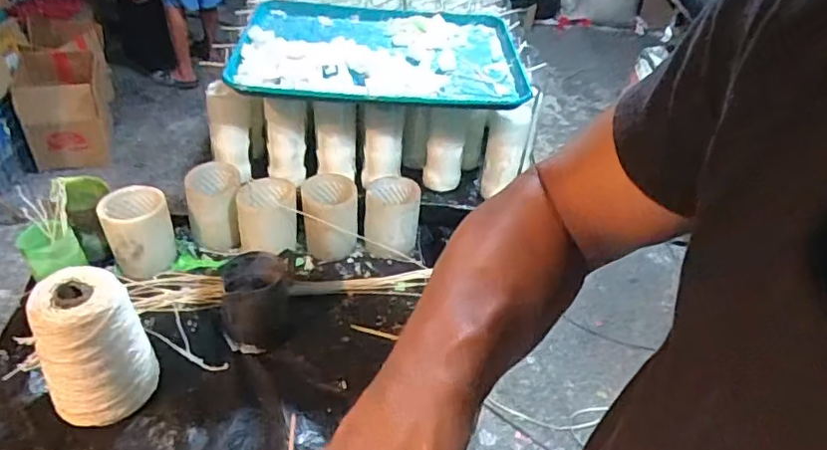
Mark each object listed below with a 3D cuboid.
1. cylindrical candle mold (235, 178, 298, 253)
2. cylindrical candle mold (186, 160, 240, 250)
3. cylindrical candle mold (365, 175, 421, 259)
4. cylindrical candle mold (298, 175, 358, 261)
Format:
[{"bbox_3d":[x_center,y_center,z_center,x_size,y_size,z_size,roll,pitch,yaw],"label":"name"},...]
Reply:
[{"bbox_3d":[-0.228,-0.007,0.897,0.089,0.106,0.077,-2,41,-11],"label":"cylindrical candle mold"},{"bbox_3d":[-0.313,-0.023,0.901,0.082,0.121,0.086,-8,42,-17],"label":"cylindrical candle mold"},{"bbox_3d":[-0.037,-0.013,0.920,0.084,0.108,0.077,2,40,-6],"label":"cylindrical candle mold"},{"bbox_3d":[-0.134,-0.011,0.909,0.084,0.117,0.071,-1,41,-10],"label":"cylindrical candle mold"}]

